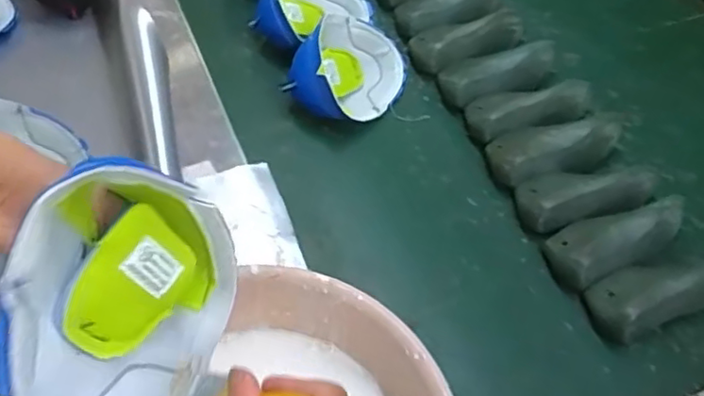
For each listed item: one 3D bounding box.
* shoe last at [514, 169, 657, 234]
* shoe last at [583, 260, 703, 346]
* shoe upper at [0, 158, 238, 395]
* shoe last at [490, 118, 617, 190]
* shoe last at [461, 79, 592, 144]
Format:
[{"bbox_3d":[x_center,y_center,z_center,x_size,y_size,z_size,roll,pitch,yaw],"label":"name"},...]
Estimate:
[{"bbox_3d":[0.282,-0.011,0.753,0.166,0.055,0.075,-12,55,-9],"label":"shoe last"},{"bbox_3d":[0.333,0.098,0.674,0.153,0.056,0.068,-18,57,-13],"label":"shoe last"},{"bbox_3d":[-0.129,0.064,0.339,0.066,0.148,0.154,-2,49,26],"label":"shoe upper"},{"bbox_3d":[0.256,-0.068,0.799,0.165,0.052,0.076,-14,56,-11],"label":"shoe last"},{"bbox_3d":[0.232,-0.121,0.827,0.163,0.051,0.073,-11,55,-9],"label":"shoe last"}]

